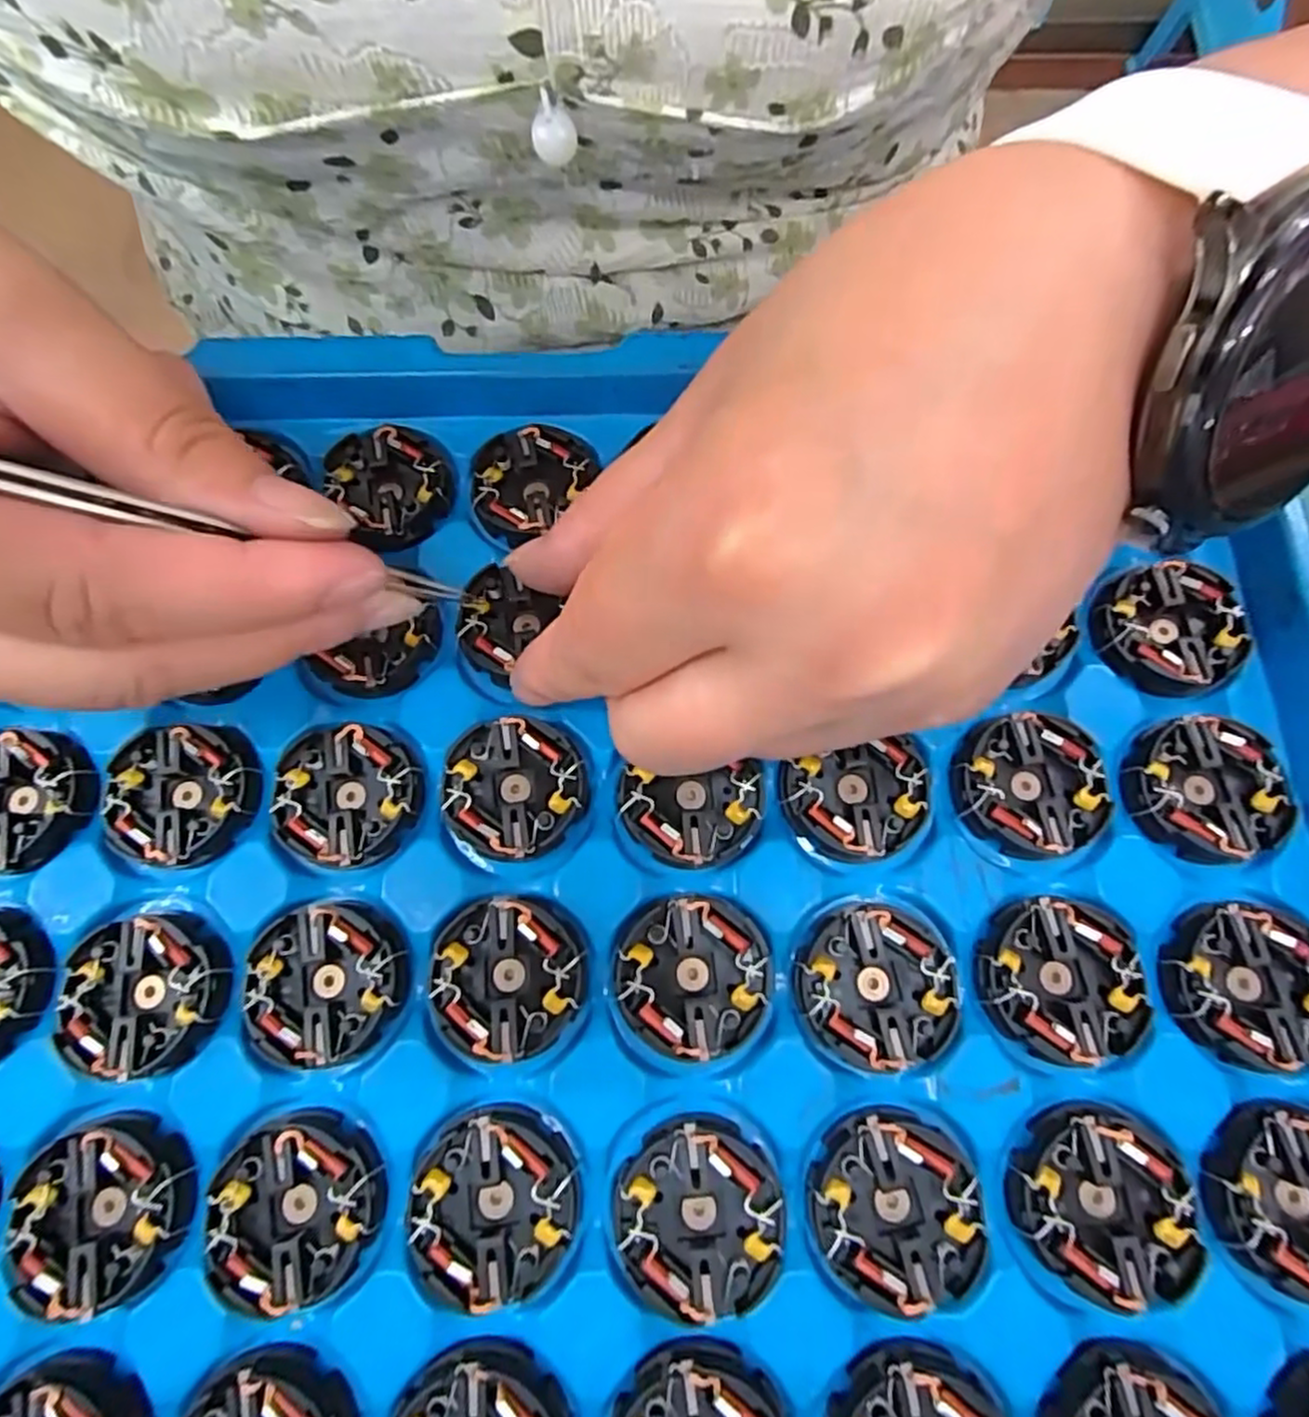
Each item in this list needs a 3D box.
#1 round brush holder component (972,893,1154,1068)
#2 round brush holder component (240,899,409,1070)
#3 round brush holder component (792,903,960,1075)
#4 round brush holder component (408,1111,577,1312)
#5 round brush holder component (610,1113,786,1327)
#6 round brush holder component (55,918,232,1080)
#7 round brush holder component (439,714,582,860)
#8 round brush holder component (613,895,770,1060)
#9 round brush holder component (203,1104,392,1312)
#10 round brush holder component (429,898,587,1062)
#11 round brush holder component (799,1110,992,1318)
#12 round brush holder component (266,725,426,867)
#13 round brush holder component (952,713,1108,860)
[{"bbox_3d":[0.083,0.055,0.142,0.030,0.005,0.031,0,73,1],"label":"round brush holder component"},{"bbox_3d":[-0.068,0.056,0.144,0.032,0.005,0.031,-6,73,-1],"label":"round brush holder component"},{"bbox_3d":[0.045,0.057,0.142,0.031,0.005,0.030,0,73,1],"label":"round brush holder component"},{"bbox_3d":[-0.031,0.094,0.132,0.031,0.006,0.030,0,73,1],"label":"round brush holder component"},{"bbox_3d":[0.008,0.095,0.131,0.031,0.006,0.032,0,73,1],"label":"round brush holder component"},{"bbox_3d":[-0.105,0.059,0.143,0.034,0.005,0.030,-6,73,-1],"label":"round brush holder component"},{"bbox_3d":[-0.032,0.018,0.155,0.031,0.006,0.029,0,73,1],"label":"round brush holder component"},{"bbox_3d":[0.008,0.055,0.144,0.030,0.006,0.029,0,73,1],"label":"round brush holder component"},{"bbox_3d":[-0.068,0.095,0.133,0.032,0.005,0.031,0,73,1],"label":"round brush holder component"},{"bbox_3d":[-0.030,0.055,0.144,0.030,0.006,0.030,0,73,1],"label":"round brush holder component"},{"bbox_3d":[0.045,0.093,0.131,0.031,0.005,0.031,0,73,1],"label":"round brush holder component"},{"bbox_3d":[-0.068,0.019,0.155,0.031,0.005,0.031,0,73,1],"label":"round brush holder component"},{"bbox_3d":[0.083,0.017,0.153,0.032,0.006,0.030,0,73,1],"label":"round brush holder component"}]

